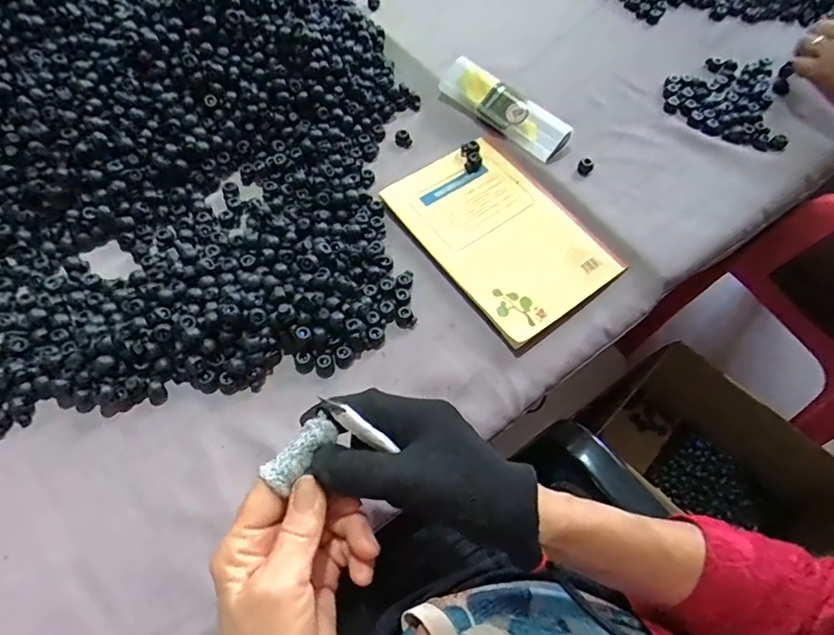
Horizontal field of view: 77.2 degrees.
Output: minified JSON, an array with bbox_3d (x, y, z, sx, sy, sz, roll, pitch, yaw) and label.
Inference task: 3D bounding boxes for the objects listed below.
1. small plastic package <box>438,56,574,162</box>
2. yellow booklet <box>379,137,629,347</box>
[{"bbox_3d":[0.089,-0.219,0.550,0.155,0.032,0.034,41,67,17],"label":"small plastic package"},{"bbox_3d":[0.079,-0.086,0.499,0.139,0.008,0.206,-32,68,-18],"label":"yellow booklet"}]

